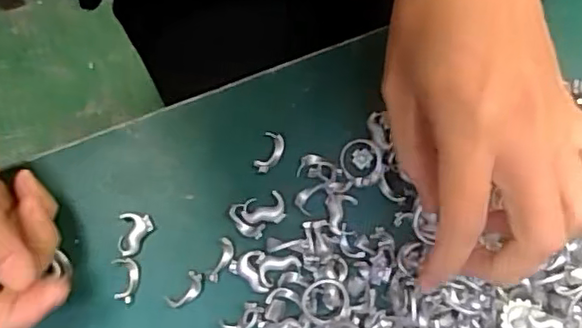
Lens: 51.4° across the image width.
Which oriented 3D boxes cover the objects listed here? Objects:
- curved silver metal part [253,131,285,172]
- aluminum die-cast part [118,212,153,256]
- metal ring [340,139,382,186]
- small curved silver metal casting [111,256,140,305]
[{"bbox_3d":[-0.010,-0.005,0.290,0.011,0.007,0.019,27,78,8],"label":"curved silver metal part"},{"bbox_3d":[-0.073,0.032,0.280,0.014,0.008,0.019,9,76,4],"label":"aluminum die-cast part"},{"bbox_3d":[0.033,-0.001,0.286,0.019,0.004,0.022,16,77,5],"label":"metal ring"},{"bbox_3d":[-0.075,0.053,0.276,0.011,0.006,0.021,-10,76,-1],"label":"small curved silver metal casting"}]

